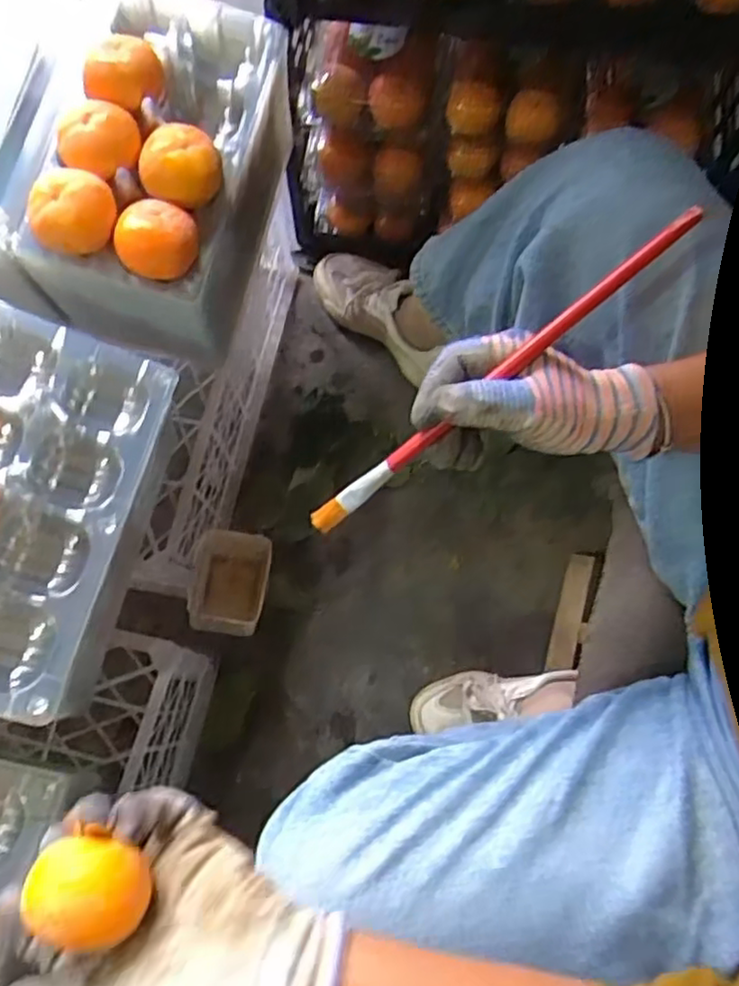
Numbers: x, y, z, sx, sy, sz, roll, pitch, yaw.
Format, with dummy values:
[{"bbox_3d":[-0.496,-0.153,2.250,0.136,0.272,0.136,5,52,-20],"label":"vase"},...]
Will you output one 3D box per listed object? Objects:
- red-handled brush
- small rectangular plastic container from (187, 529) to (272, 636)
[{"bbox_3d":[0.069,-0.063,0.378,0.266,0.010,0.012,-39,77,14],"label":"red-handled brush"},{"bbox_3d":[-0.142,0.096,0.696,0.074,0.072,0.100,3,74,0],"label":"small rectangular plastic container"}]

